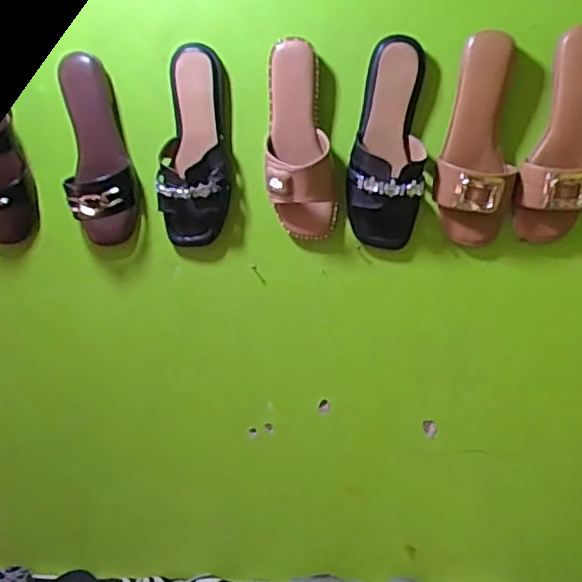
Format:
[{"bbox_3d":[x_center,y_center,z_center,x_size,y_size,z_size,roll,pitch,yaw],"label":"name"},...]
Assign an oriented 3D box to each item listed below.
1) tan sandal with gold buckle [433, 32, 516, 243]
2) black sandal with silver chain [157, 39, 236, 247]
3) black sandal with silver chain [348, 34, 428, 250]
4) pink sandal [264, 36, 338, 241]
[{"bbox_3d":[0.223,-0.178,0.745,0.085,0.241,0.044,0,14,8],"label":"tan sandal with gold buckle"},{"bbox_3d":[-0.125,-0.185,0.797,0.096,0.241,0.058,-5,14,-11],"label":"black sandal with silver chain"},{"bbox_3d":[0.117,-0.174,0.758,0.095,0.237,0.051,0,14,8],"label":"black sandal with silver chain"},{"bbox_3d":[0.011,-0.185,0.765,0.084,0.234,0.050,-1,14,4],"label":"pink sandal"}]

